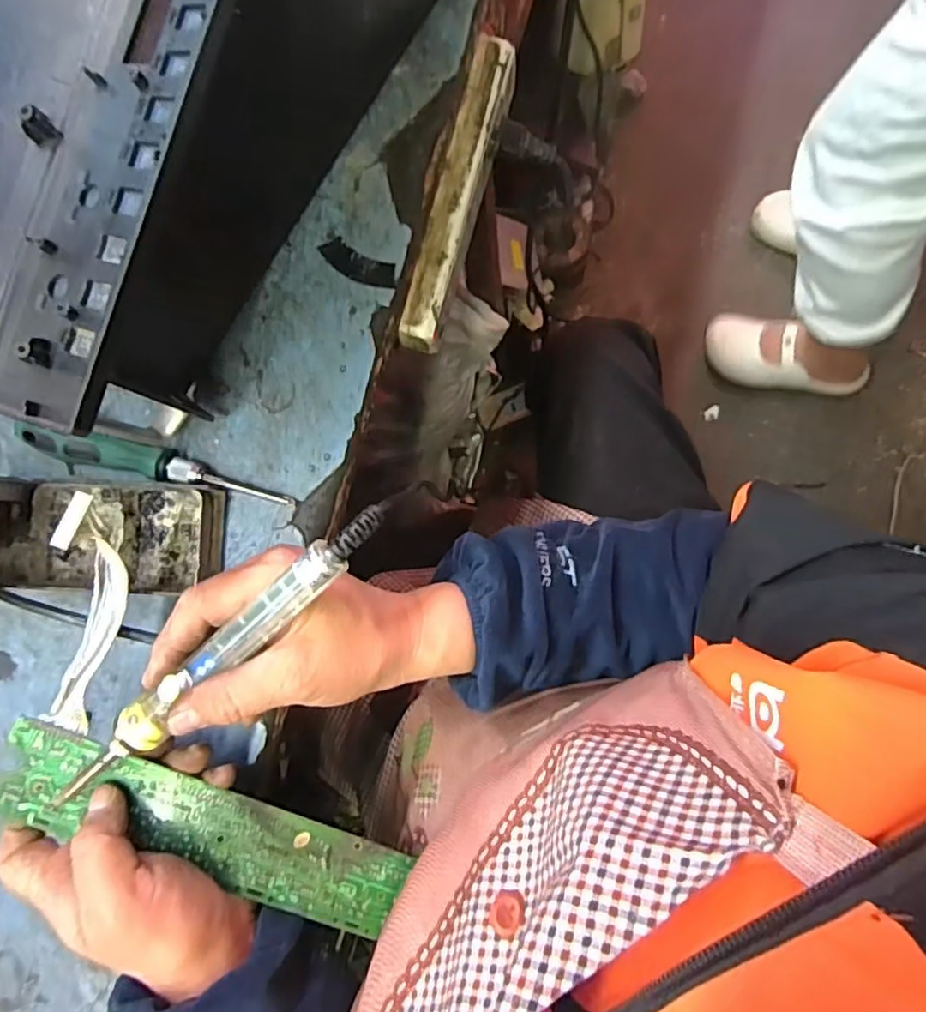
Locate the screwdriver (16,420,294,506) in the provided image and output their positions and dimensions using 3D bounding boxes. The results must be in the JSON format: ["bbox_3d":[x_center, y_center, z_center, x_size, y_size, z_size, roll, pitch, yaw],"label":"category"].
[{"bbox_3d":[-0.192,-0.026,0.408,0.169,0.025,0.026,13,88,2],"label":"screwdriver"}]

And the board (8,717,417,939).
[{"bbox_3d":[-0.144,0.187,0.364,0.229,0.006,0.049,26,77,-9],"label":"board"}]

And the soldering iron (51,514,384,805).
[{"bbox_3d":[-0.128,0.082,0.324,0.231,0.021,0.020,-41,82,9],"label":"soldering iron"}]

